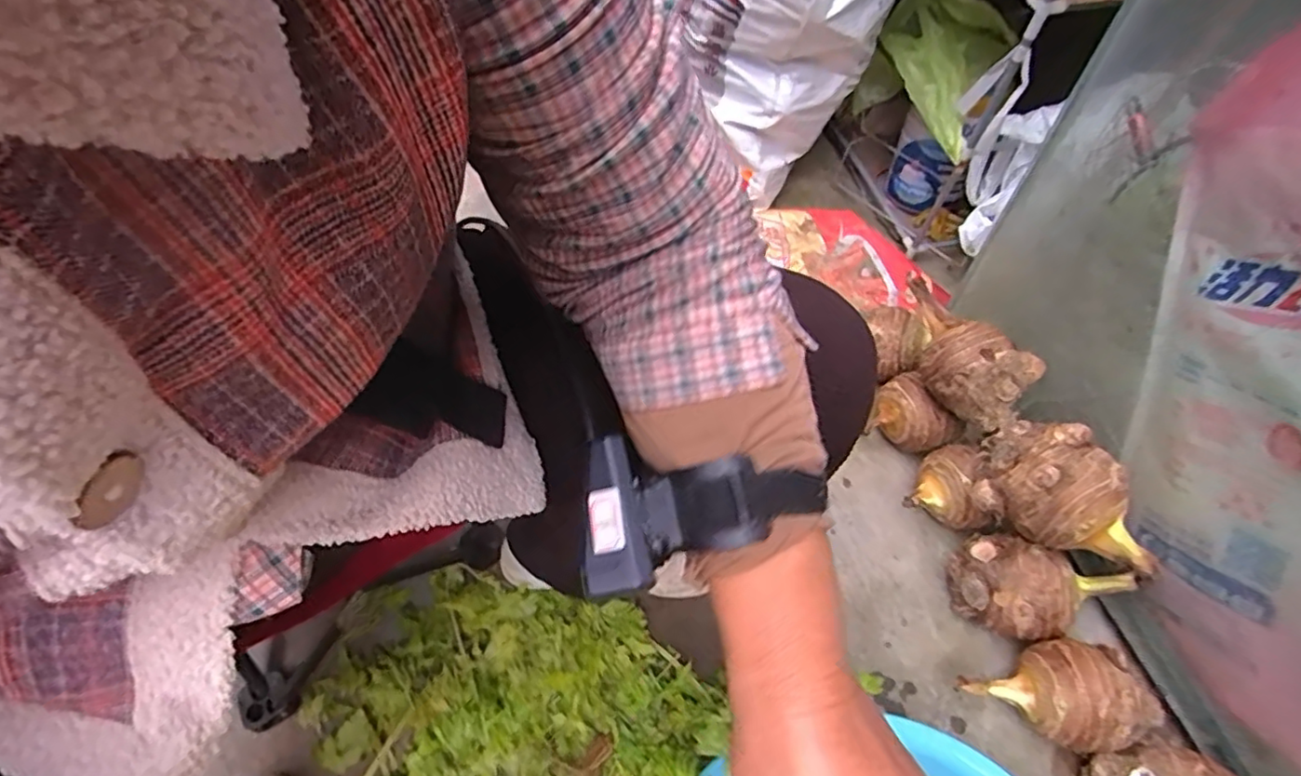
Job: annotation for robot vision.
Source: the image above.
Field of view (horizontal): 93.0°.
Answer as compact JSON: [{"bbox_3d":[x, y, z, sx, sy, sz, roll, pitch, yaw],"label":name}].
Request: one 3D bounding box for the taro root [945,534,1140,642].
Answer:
[{"bbox_3d":[0.396,0.202,0.656,0.132,0.099,0.112,-19,59,-15],"label":"taro root"}]

